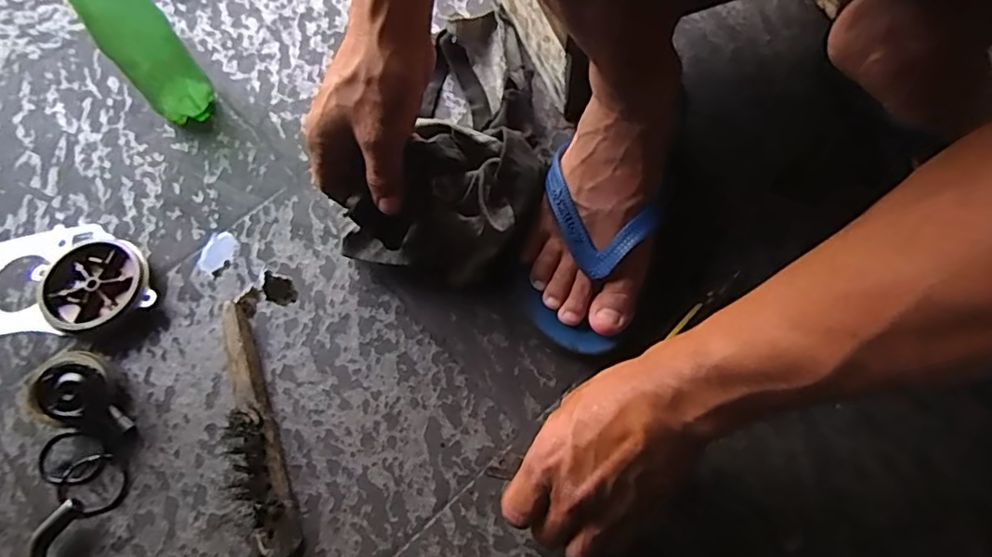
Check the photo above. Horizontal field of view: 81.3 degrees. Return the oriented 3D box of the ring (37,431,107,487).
[{"bbox_3d":[-0.319,0.135,0.433,0.054,0.004,0.039,7,69,6],"label":"ring"}]

